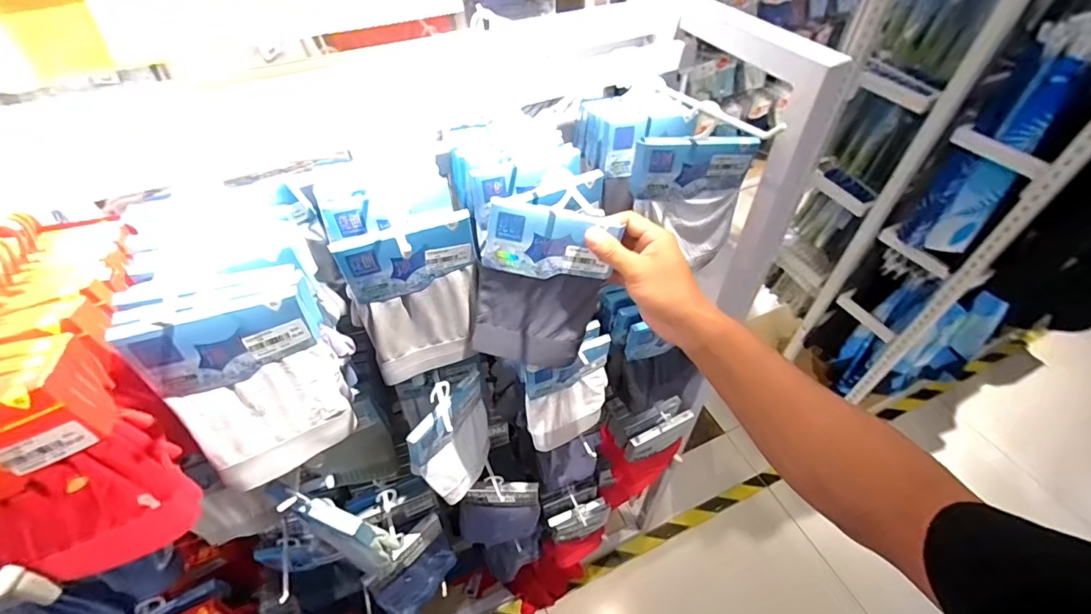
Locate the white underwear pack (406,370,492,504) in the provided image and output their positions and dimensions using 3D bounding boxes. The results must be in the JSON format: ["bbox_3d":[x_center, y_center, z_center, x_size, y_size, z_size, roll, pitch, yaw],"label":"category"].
[{"bbox_3d":[-0.122,0.174,0.618,0.053,0.208,0.128,24,53,20],"label":"white underwear pack"}]

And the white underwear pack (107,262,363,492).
[{"bbox_3d":[-0.247,0.065,0.399,0.123,0.188,0.035,-21,39,-19],"label":"white underwear pack"}]

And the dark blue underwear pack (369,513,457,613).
[{"bbox_3d":[-0.212,0.436,0.755,0.036,0.192,0.142,34,57,27],"label":"dark blue underwear pack"}]

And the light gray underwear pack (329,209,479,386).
[{"bbox_3d":[-0.124,-0.002,0.463,0.123,0.179,0.026,-16,50,-13],"label":"light gray underwear pack"}]

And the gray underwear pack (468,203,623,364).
[{"bbox_3d":[-0.007,-0.018,0.469,0.121,0.175,0.014,11,29,-3],"label":"gray underwear pack"}]

